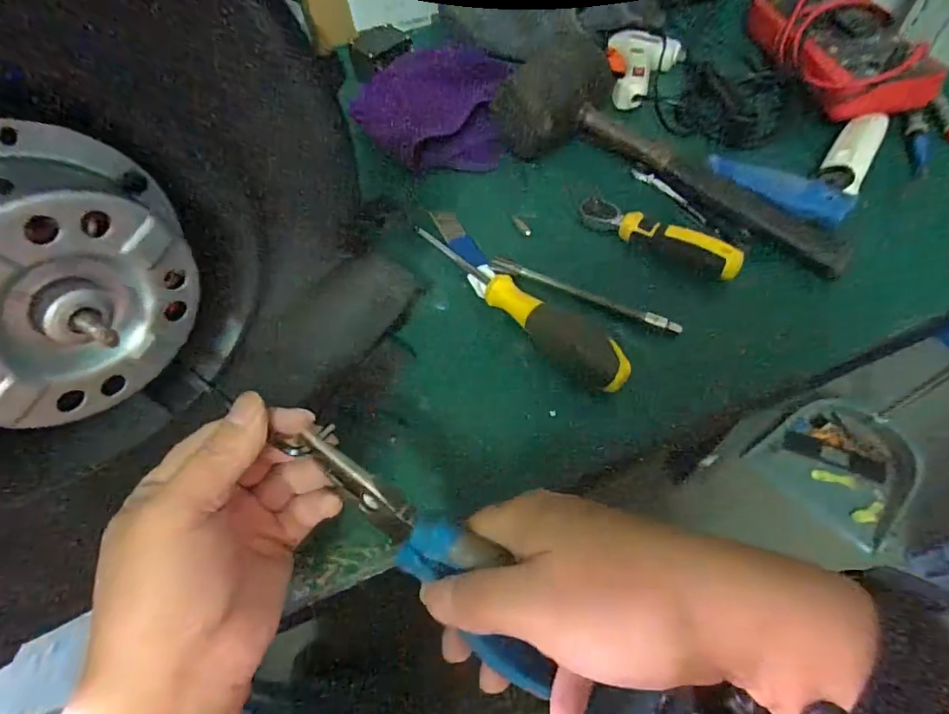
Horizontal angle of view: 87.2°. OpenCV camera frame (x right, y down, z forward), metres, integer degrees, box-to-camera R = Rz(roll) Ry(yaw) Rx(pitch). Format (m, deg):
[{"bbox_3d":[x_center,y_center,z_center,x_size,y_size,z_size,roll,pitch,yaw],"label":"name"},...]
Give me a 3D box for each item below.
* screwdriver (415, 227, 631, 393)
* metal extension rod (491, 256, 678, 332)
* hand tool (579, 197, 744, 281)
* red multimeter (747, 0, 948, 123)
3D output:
[{"bbox_3d":[0.024,-0.040,0.342,0.188,0.028,0.027,38,69,24],"label":"screwdriver"},{"bbox_3d":[0.075,-0.046,0.353,0.141,0.005,0.011,23,63,17],"label":"metal extension rod"},{"bbox_3d":[0.133,-0.090,0.364,0.121,0.018,0.024,33,67,21],"label":"hand tool"},{"bbox_3d":[0.326,-0.283,0.445,0.109,0.047,0.204,-10,59,-1],"label":"red multimeter"}]

